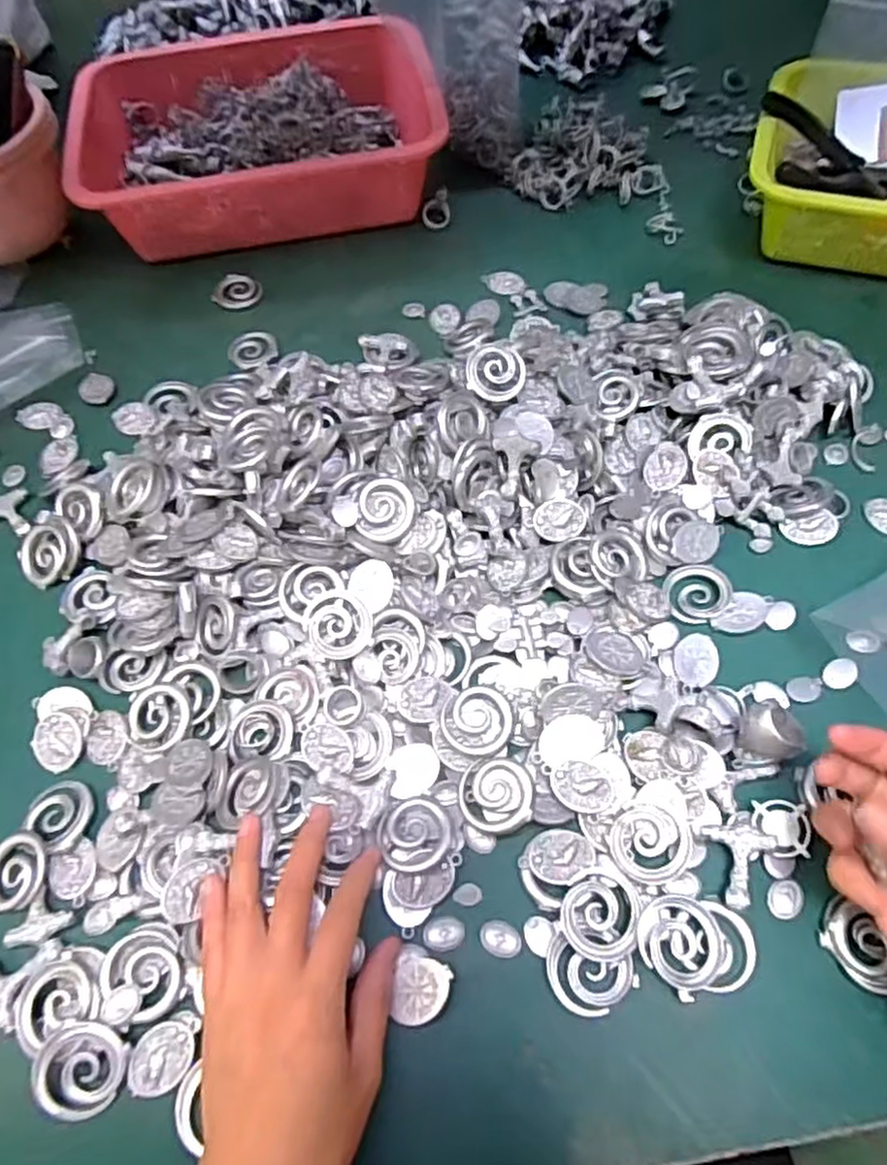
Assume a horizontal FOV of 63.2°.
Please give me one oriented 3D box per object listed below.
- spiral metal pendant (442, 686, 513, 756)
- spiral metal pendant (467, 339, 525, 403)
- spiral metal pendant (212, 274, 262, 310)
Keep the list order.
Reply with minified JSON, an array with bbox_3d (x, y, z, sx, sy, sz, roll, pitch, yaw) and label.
[{"bbox_3d":[0.018,0.074,0.385,0.036,0.005,0.035,1,67,-1],"label":"spiral metal pendant"},{"bbox_3d":[0.035,-0.141,0.478,0.040,0.004,0.040,-2,83,-12],"label":"spiral metal pendant"},{"bbox_3d":[-0.171,-0.240,0.597,0.039,0.004,0.039,-1,61,2],"label":"spiral metal pendant"}]

